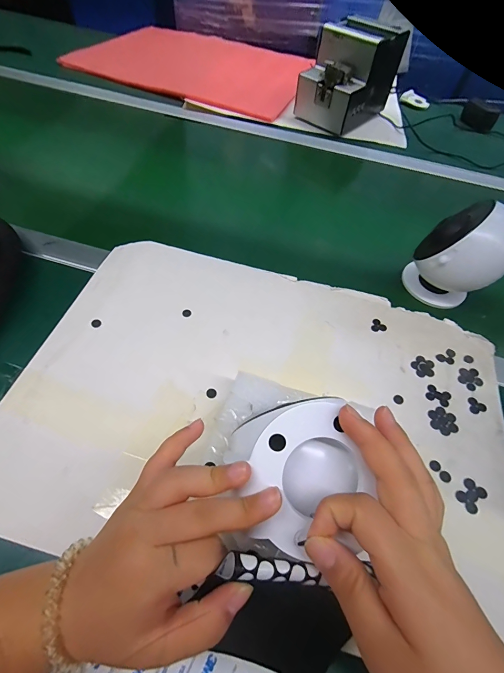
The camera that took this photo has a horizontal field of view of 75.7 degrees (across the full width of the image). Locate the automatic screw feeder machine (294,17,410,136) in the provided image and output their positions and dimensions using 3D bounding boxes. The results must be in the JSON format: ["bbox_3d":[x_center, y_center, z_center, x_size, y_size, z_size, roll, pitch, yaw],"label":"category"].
[{"bbox_3d":[0.201,-0.537,0.671,0.128,0.141,0.188,36,60,18],"label":"automatic screw feeder machine"}]

